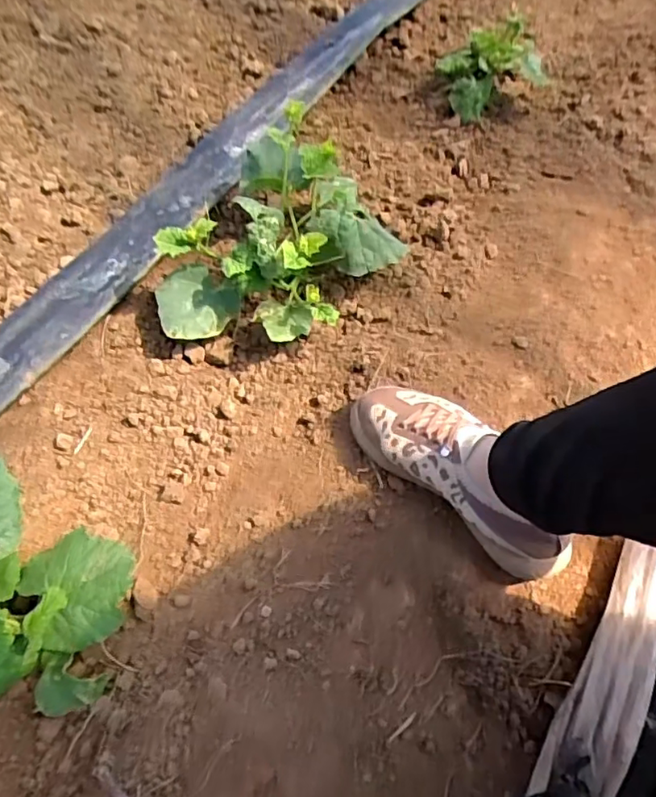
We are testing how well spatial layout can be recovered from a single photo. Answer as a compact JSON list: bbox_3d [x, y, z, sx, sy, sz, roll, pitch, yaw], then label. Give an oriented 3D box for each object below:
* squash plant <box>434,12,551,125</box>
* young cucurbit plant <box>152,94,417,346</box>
[{"bbox_3d":[0.256,-0.492,0.862,0.156,0.093,0.094,-13,63,-6],"label":"squash plant"},{"bbox_3d":[-0.046,-0.191,0.696,0.240,0.129,0.307,26,64,11],"label":"young cucurbit plant"}]

